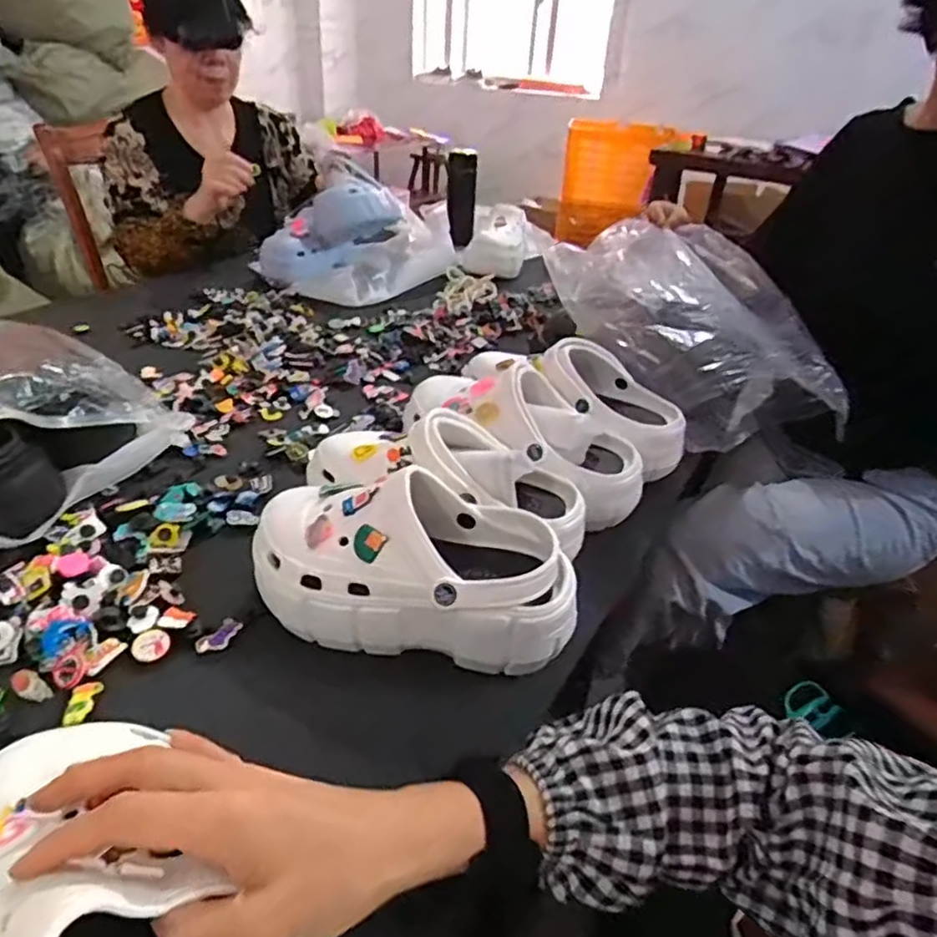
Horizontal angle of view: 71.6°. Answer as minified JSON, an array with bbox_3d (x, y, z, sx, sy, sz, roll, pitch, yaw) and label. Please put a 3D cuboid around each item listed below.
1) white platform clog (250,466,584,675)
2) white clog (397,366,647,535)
[{"bbox_3d":[-0.043,0.073,0.494,0.247,0.103,0.097,9,33,6],"label":"white platform clog"},{"bbox_3d":[0.058,-0.035,0.664,0.257,0.108,0.120,21,37,23],"label":"white clog"}]

